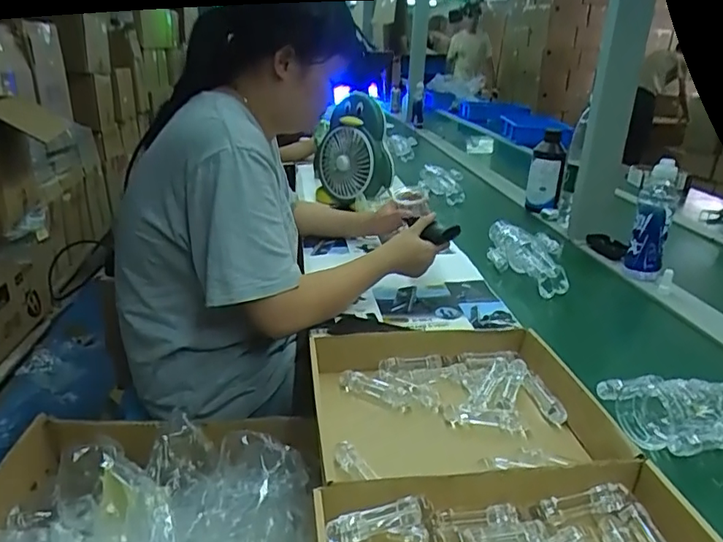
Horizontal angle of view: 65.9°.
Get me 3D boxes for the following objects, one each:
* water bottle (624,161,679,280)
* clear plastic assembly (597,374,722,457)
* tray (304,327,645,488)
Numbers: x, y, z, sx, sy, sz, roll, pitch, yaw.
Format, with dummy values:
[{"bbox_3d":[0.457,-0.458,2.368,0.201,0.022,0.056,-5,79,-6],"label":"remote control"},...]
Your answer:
[{"bbox_3d":[0.569,-0.096,1.090,0.065,0.215,0.060,12,24,23],"label":"water bottle"},{"bbox_3d":[0.396,0.156,0.659,0.193,0.050,0.124,-7,24,-21],"label":"clear plastic assembly"},{"bbox_3d":[0.104,0.152,0.647,0.307,0.053,0.286,-1,22,-9],"label":"tray"}]

